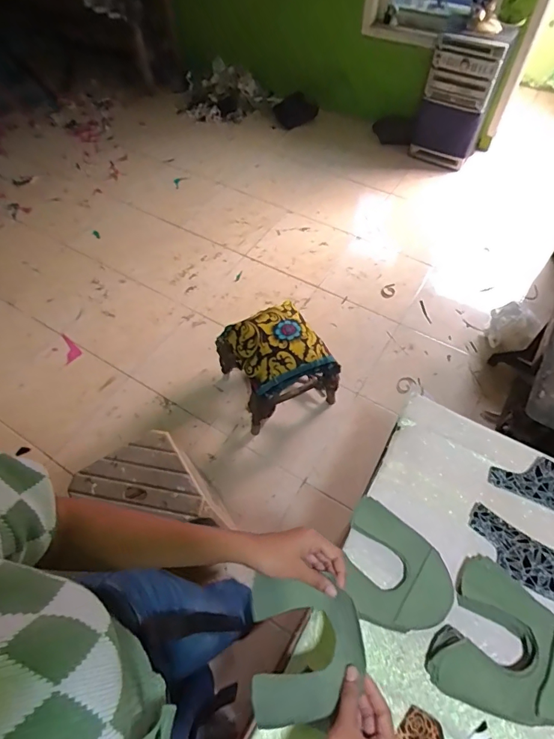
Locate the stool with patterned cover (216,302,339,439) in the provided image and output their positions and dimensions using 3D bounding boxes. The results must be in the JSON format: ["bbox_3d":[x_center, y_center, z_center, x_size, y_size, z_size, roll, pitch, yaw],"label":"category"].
[{"bbox_3d":[0.008,-0.015,1.488,0.337,0.358,0.290,-21,59,-11],"label":"stool with patterned cover"}]

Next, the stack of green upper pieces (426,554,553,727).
[{"bbox_3d":[0.306,0.361,0.548,0.172,0.040,0.176,29,62,19],"label":"stack of green upper pieces"}]

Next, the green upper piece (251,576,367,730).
[{"bbox_3d":[0.033,0.310,0.477,0.120,0.025,0.138,-3,57,0],"label":"green upper piece"}]

